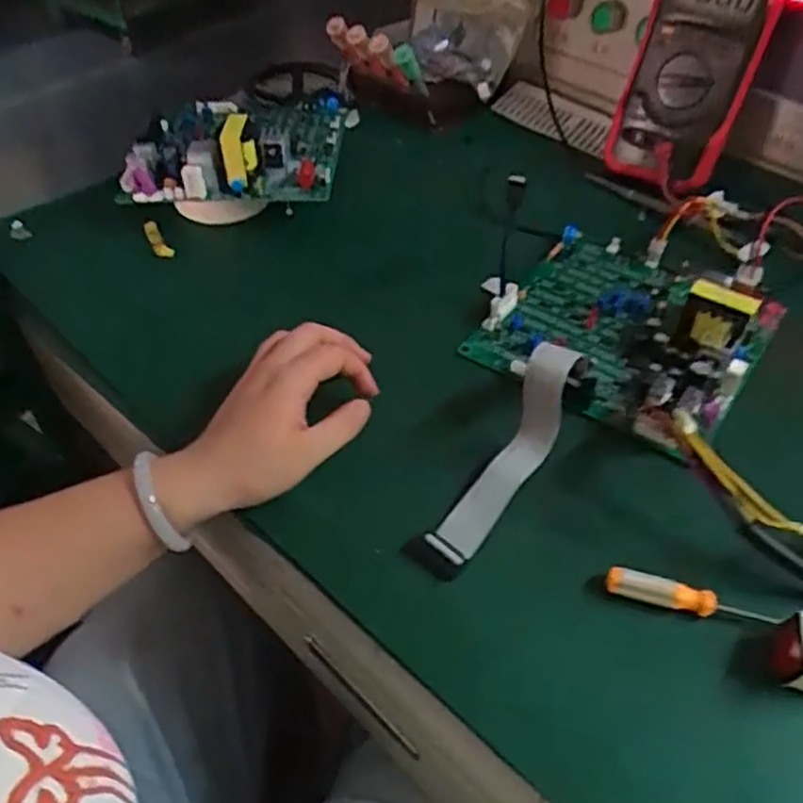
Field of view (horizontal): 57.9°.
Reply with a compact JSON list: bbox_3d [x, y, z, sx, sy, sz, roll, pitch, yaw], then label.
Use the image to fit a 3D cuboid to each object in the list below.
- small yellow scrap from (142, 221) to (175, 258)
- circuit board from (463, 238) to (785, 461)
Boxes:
[{"bbox_3d":[-0.209,-0.138,0.620,0.013,0.008,0.041,-29,69,-21],"label":"small yellow scrap"},{"bbox_3d":[0.160,-0.065,0.517,0.179,0.042,0.183,29,54,24],"label":"circuit board"}]

